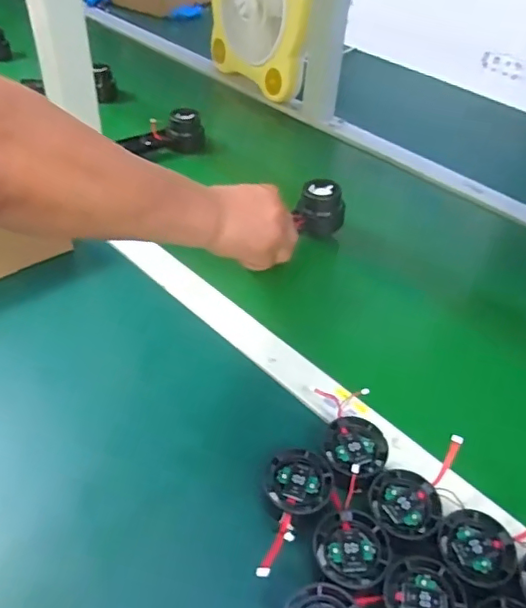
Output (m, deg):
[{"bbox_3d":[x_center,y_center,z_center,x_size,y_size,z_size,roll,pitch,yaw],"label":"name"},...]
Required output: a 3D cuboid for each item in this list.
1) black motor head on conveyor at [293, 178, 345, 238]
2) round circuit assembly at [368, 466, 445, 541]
[{"bbox_3d":[0.072,-0.119,0.696,0.058,0.051,0.056,12,44,8],"label":"black motor head on conveyor"},{"bbox_3d":[0.106,0.149,0.417,0.051,0.009,0.049,7,43,3],"label":"round circuit assembly"}]

